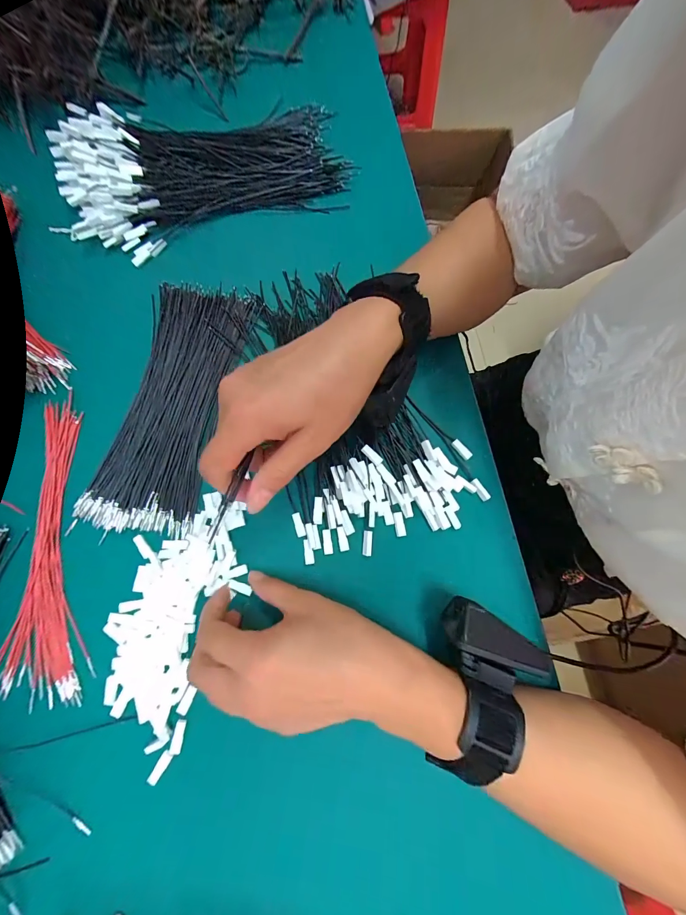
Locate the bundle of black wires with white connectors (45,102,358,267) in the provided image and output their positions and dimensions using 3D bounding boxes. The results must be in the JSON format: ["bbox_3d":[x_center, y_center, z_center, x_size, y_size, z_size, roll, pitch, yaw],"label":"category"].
[{"bbox_3d":[-0.138,-0.294,0.339,0.281,0.047,0.160,-13,77,-4],"label":"bundle of black wires with white connectors"}]

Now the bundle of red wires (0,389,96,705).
[{"bbox_3d":[-0.238,0.066,0.271,0.058,0.017,0.235,-8,74,-4],"label":"bundle of red wires"}]

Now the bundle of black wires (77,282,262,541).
[{"bbox_3d":[-0.147,-0.050,0.294,0.086,0.018,0.221,12,73,2],"label":"bundle of black wires"}]

